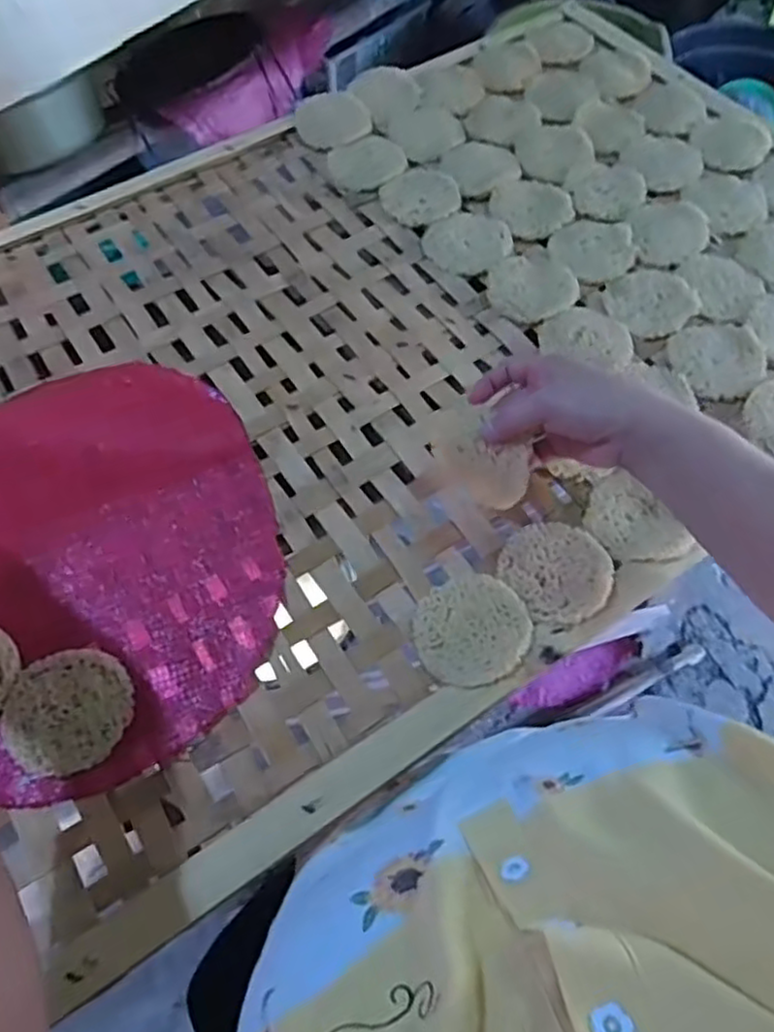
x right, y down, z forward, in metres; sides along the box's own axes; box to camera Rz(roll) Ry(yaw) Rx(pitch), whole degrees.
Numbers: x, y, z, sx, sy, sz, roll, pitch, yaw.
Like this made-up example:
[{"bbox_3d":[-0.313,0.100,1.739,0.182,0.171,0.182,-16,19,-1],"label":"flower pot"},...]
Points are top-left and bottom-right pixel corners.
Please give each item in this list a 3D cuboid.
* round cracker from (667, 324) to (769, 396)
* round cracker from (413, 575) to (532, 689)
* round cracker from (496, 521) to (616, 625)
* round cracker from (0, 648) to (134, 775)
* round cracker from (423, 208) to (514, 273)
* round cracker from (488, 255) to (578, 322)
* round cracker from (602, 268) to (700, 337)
[{"bbox_3d":[0.277,-0.134,0.573,0.075,0.004,0.075,0,63,-1],"label":"round cracker"},{"bbox_3d":[0.059,0.078,0.474,0.077,0.010,0.074,0,63,-1],"label":"round cracker"},{"bbox_3d":[0.123,0.038,0.493,0.073,0.008,0.078,0,63,-1],"label":"round cracker"},{"bbox_3d":[-0.208,0.125,0.449,0.078,0.008,0.076,0,63,-1],"label":"round cracker"},{"bbox_3d":[0.078,-0.259,0.647,0.078,0.008,0.075,0,63,-1],"label":"round cracker"},{"bbox_3d":[0.129,-0.206,0.614,0.077,0.008,0.075,38,69,17],"label":"round cracker"},{"bbox_3d":[0.231,-0.192,0.605,0.075,0.014,0.078,0,63,-1],"label":"round cracker"}]

